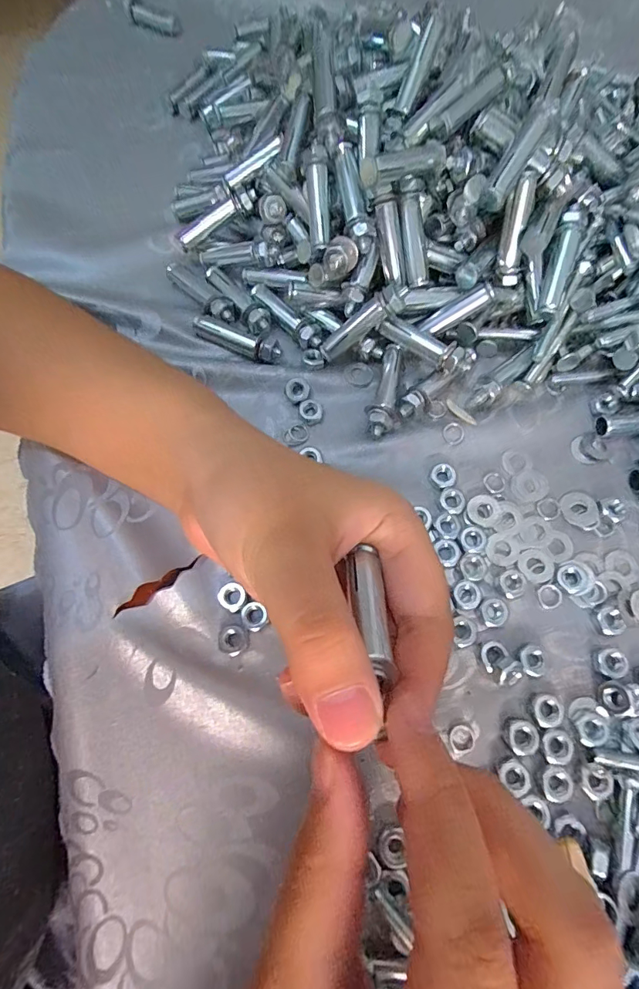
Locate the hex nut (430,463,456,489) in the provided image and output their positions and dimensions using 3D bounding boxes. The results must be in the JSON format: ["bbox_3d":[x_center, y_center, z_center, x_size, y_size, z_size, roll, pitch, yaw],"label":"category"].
[{"bbox_3d":[0.064,-0.009,0.226,0.012,0.006,0.011,30,74,12],"label":"hex nut"}]

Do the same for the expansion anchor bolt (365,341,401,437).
[{"bbox_3d":[0.035,-0.057,0.238,0.015,0.010,0.053,8,71,5],"label":"expansion anchor bolt"}]

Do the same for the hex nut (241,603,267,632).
[{"bbox_3d":[-0.031,0.058,0.206,0.012,0.004,0.012,22,73,10],"label":"hex nut"}]

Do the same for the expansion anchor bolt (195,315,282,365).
[{"bbox_3d":[-0.048,-0.089,0.251,0.052,0.008,0.013,22,73,10],"label":"expansion anchor bolt"}]

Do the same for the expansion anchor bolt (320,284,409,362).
[{"bbox_3d":[0.023,-0.091,0.235,0.053,0.013,0.012,-31,67,32],"label":"expansion anchor bolt"}]

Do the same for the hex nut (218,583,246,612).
[{"bbox_3d":[-0.041,0.049,0.208,0.012,0.004,0.012,23,73,10],"label":"hex nut"}]

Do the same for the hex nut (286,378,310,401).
[{"bbox_3d":[-0.012,-0.058,0.241,0.013,0.005,0.012,-29,72,-8],"label":"hex nut"}]

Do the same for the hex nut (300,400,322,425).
[{"bbox_3d":[-0.005,-0.045,0.241,0.012,0.004,0.014,-7,70,0],"label":"hex nut"}]

